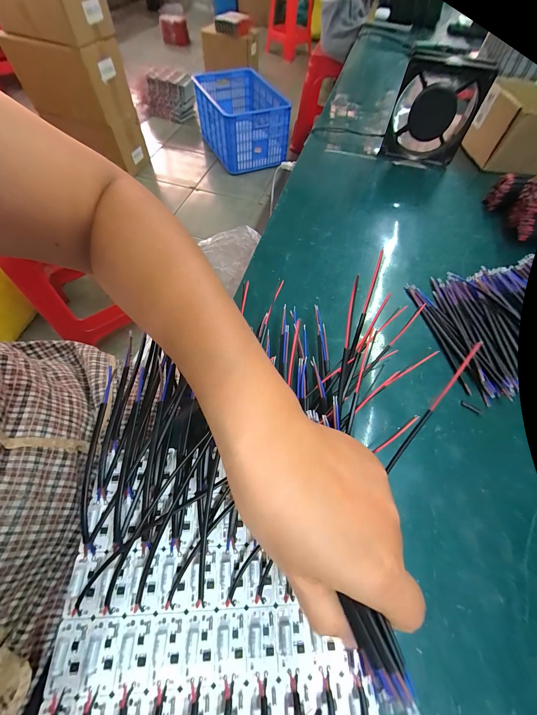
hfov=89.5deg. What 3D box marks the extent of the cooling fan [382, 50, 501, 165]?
[{"bbox_3d":[0.267,-0.397,0.443,0.122,0.132,0.032,17,48,8],"label":"cooling fan"}]

